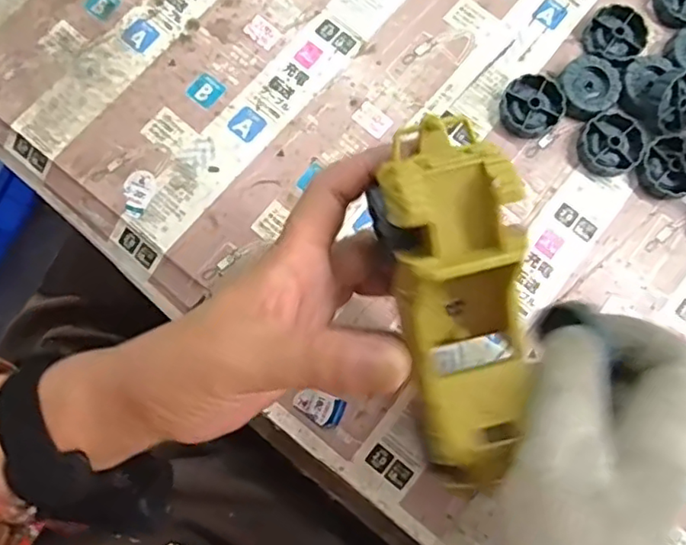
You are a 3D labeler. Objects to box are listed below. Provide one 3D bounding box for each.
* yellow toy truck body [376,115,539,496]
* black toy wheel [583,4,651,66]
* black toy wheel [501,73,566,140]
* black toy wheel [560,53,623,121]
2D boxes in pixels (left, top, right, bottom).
[{"bbox_3d":[0.051,0.015,0.264,0.056,0.046,0.157,-10,108,-3],"label":"yellow toy truck body"},{"bbox_3d":[0.181,-0.157,0.390,0.038,0.011,0.045,23,80,3],"label":"black toy wheel"},{"bbox_3d":[0.121,-0.106,0.377,0.038,0.013,0.039,0,80,-1],"label":"black toy wheel"},{"bbox_3d":[0.159,-0.120,0.381,0.038,0.011,0.038,0,80,-1],"label":"black toy wheel"}]

